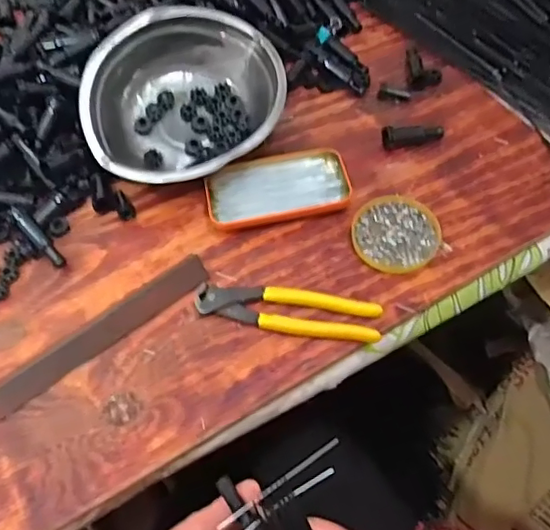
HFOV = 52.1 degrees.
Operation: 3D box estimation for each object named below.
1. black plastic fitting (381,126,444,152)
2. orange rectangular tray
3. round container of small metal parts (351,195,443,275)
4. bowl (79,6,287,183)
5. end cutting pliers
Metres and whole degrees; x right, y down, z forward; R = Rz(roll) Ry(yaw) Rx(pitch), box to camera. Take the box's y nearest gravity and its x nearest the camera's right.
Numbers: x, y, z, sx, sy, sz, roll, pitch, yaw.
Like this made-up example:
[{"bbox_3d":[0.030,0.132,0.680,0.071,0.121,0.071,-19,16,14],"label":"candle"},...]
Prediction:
[{"bbox_3d":[0.150,-0.142,0.611,0.068,0.023,0.019,-11,57,-5],"label":"black plastic fitting"},{"bbox_3d":[0.001,-0.082,0.579,0.141,0.019,0.079,-12,57,-5],"label":"orange rectangular tray"},{"bbox_3d":[0.117,-0.033,0.548,0.081,0.010,0.087,-1,57,2],"label":"round container of small metal parts"},{"bbox_3d":[-0.097,-0.182,0.615,0.205,0.073,0.205,1,75,-3],"label":"bowl"},{"bbox_3d":[0.011,0.041,0.501,0.162,0.016,0.039,7,58,7],"label":"end cutting pliers"}]

